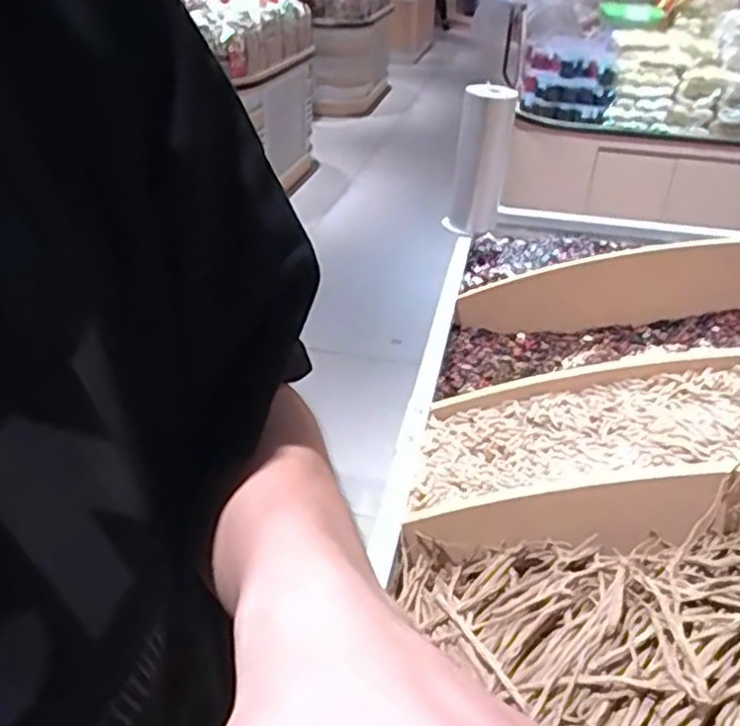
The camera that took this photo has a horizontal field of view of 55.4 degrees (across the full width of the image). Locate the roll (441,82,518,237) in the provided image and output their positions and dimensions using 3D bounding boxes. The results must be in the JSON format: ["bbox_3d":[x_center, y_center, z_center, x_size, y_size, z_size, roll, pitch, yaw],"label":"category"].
[{"bbox_3d":[0.192,-0.349,1.248,0.101,0.258,0.089,6,33,7],"label":"roll"}]

